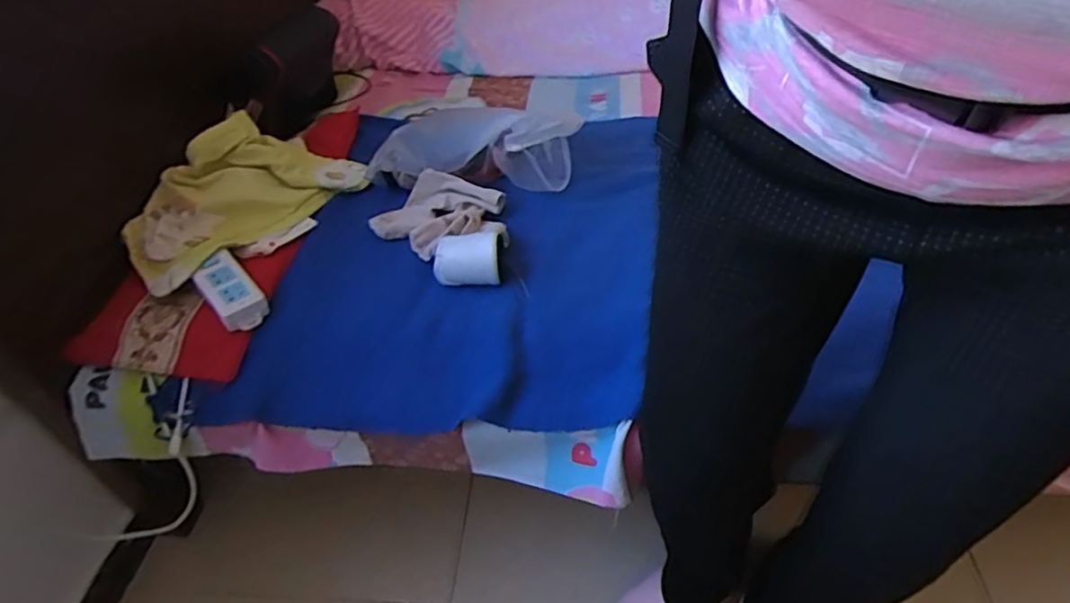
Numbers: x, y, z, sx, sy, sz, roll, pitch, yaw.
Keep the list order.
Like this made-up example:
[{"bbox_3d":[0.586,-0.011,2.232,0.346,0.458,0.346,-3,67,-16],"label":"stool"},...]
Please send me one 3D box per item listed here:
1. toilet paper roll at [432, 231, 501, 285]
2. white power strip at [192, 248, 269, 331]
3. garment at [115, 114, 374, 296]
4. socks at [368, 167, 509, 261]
[{"bbox_3d":[-0.092,-0.059,0.867,0.090,0.062,0.072,4,45,10],"label":"toilet paper roll"},{"bbox_3d":[-0.410,-0.015,0.822,0.062,0.023,0.121,-30,71,-35],"label":"white power strip"},{"bbox_3d":[-0.454,-0.177,0.937,0.185,0.129,0.368,26,52,29],"label":"garment"},{"bbox_3d":[-0.143,-0.130,0.937,0.212,0.057,0.143,3,45,9],"label":"socks"}]

